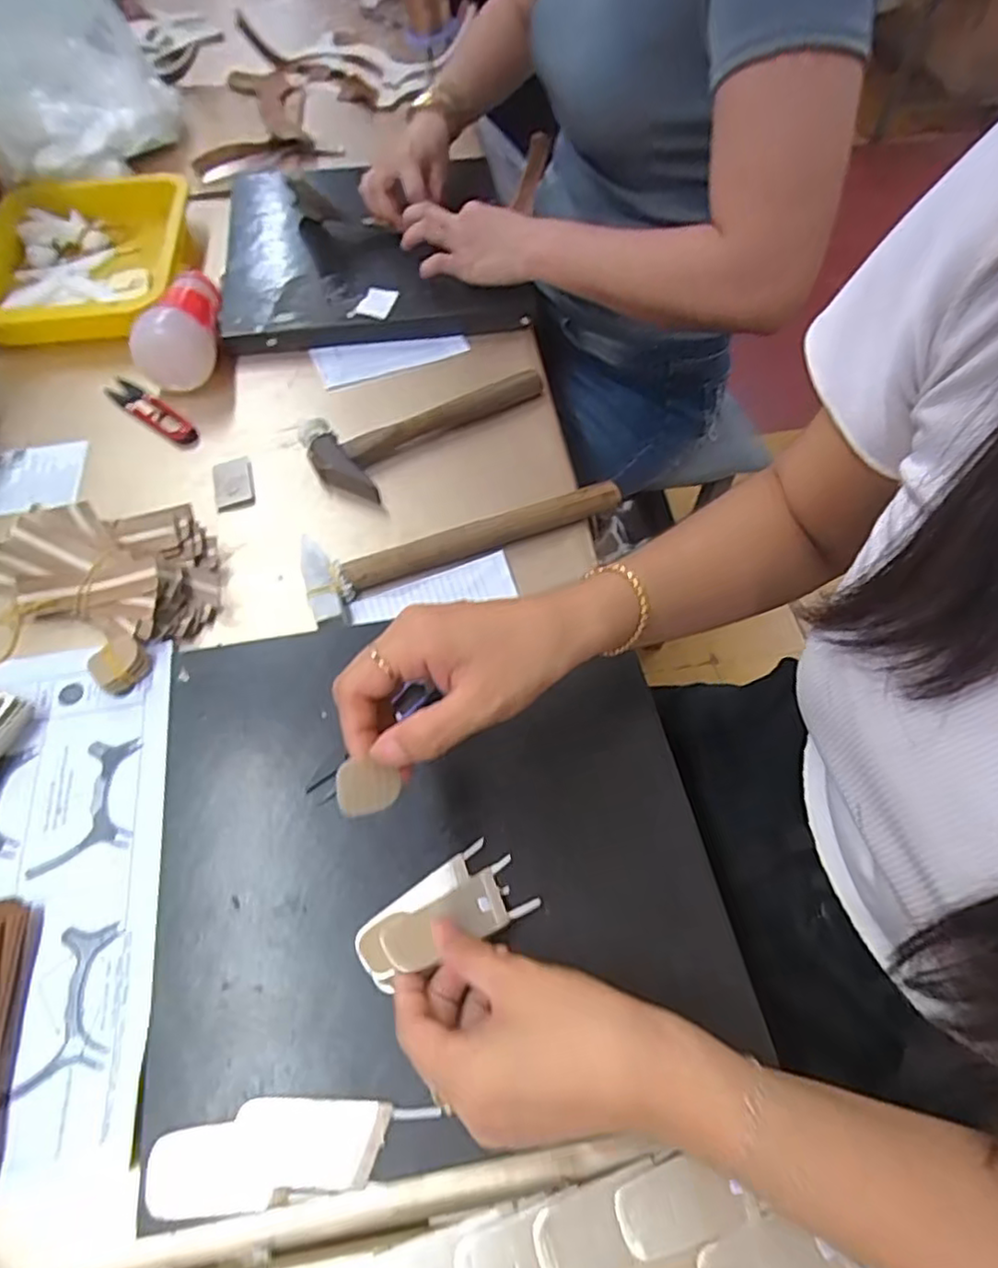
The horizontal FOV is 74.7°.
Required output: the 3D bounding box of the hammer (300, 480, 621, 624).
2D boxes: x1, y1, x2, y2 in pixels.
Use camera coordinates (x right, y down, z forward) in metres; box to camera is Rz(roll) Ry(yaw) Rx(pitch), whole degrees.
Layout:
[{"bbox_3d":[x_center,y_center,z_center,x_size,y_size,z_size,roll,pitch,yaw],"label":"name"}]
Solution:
[{"bbox_3d":[-0.029,-0.079,0.503,0.248,0.025,0.074,-21,62,-16],"label":"hammer"}]

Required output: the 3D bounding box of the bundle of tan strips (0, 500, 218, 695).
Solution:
[{"bbox_3d":[-0.270,-0.044,0.469,0.136,0.042,0.121,35,62,16],"label":"bundle of tan strips"}]

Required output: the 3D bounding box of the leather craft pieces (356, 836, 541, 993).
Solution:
[{"bbox_3d":[-0.030,0.146,0.346,0.090,0.023,0.045,-21,62,-25],"label":"leather craft pieces"}]

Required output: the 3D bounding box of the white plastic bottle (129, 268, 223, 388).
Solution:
[{"bbox_3d":[-0.293,-0.274,0.594,0.070,0.069,0.103,-4,59,-7],"label":"white plastic bottle"}]

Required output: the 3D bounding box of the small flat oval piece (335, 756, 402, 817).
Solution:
[{"bbox_3d":[-0.057,0.066,0.286,0.029,0.004,0.024,-3,91,-32],"label":"small flat oval piece"}]

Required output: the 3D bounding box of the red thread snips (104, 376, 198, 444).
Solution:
[{"bbox_3d":[-0.313,-0.201,0.584,0.114,0.013,0.023,35,62,16],"label":"red thread snips"}]

